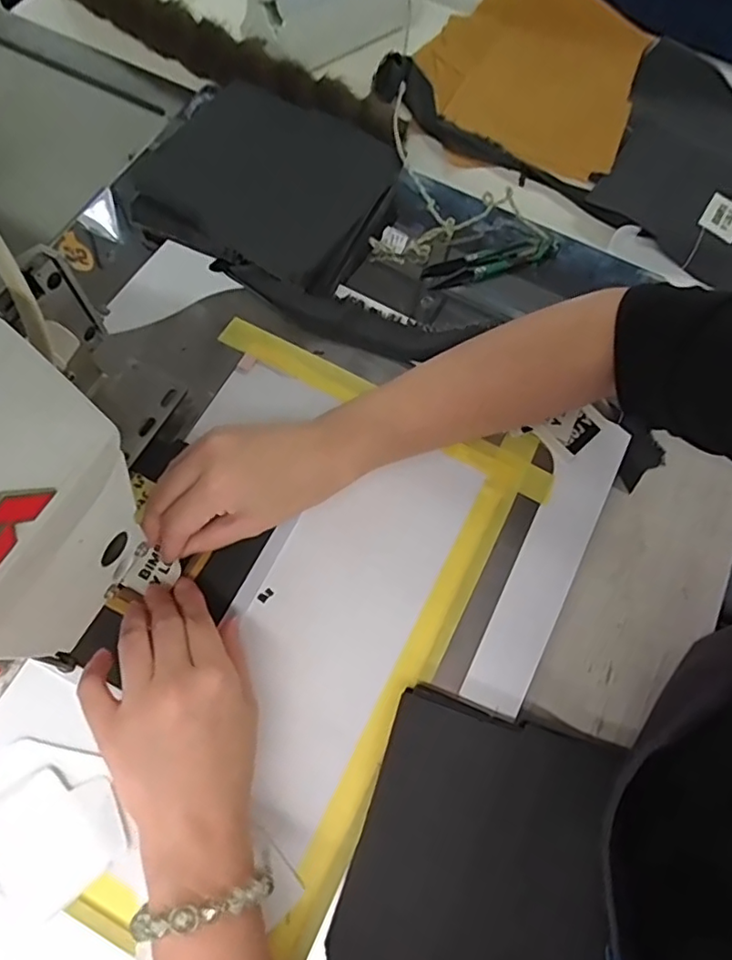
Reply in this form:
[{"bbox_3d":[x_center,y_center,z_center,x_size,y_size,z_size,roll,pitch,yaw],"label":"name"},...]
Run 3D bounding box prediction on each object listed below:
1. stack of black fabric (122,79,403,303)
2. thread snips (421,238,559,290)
[{"bbox_3d":[-0.077,-0.237,0.458,0.170,0.022,0.148,26,77,-4],"label":"stack of black fabric"},{"bbox_3d":[0.105,-0.177,0.474,0.113,0.017,0.022,-14,70,-9],"label":"thread snips"}]

